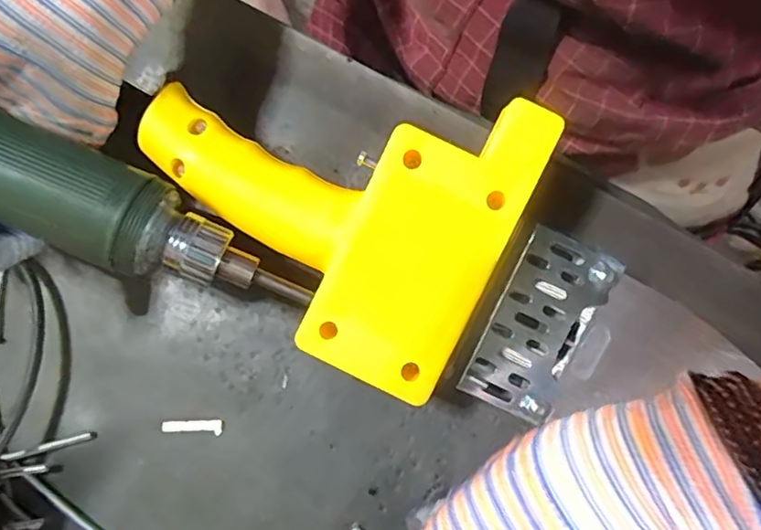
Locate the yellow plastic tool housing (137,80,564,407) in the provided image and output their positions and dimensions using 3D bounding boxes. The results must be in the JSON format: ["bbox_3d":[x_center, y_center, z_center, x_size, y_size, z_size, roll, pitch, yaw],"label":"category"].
[{"bbox_3d":[-0.022,-0.032,0.254,0.152,0.035,0.121,26,93,6],"label":"yellow plastic tool housing"}]

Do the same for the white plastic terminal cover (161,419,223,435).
[{"bbox_3d":[-0.089,0.076,0.280,0.029,0.004,0.007,-1,83,4],"label":"white plastic terminal cover"}]

